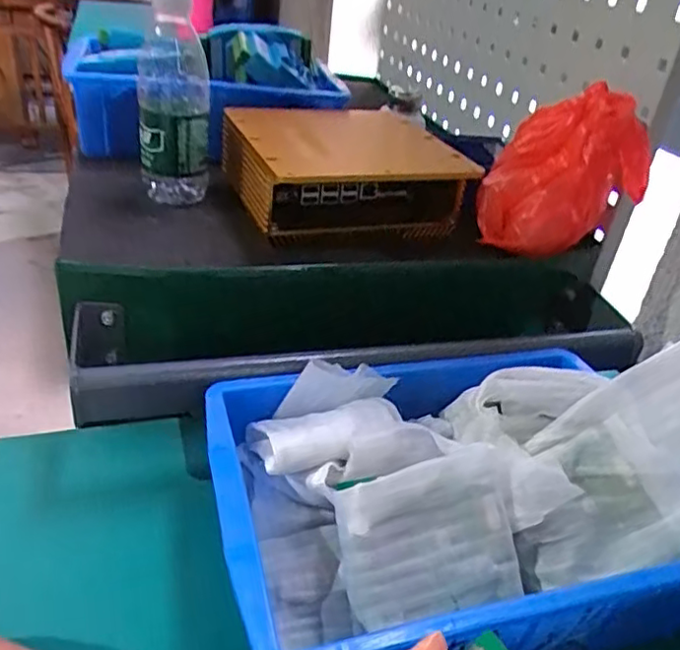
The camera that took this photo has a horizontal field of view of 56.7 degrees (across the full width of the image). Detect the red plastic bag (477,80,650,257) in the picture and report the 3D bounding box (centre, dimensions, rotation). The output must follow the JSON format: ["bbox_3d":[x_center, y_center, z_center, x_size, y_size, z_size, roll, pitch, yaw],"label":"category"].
[{"bbox_3d":[0.186,-0.125,0.523,0.127,0.125,0.089,12,33,10],"label":"red plastic bag"}]

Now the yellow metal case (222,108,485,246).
[{"bbox_3d":[-0.006,-0.144,0.584,0.196,0.066,0.182,-10,35,-24],"label":"yellow metal case"}]

